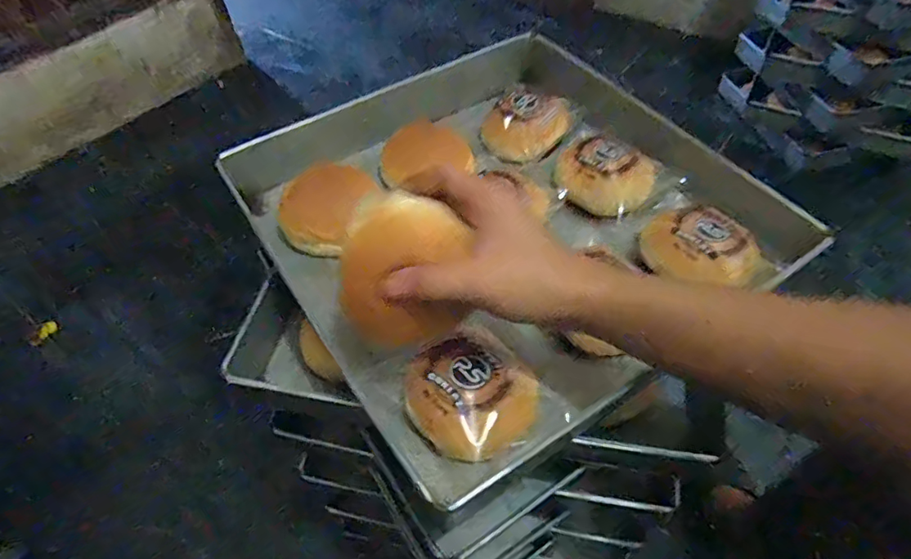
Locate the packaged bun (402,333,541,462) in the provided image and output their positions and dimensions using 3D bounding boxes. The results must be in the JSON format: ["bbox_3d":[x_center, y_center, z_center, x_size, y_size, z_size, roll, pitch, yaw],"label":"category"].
[{"bbox_3d":[0.009,0.088,0.397,0.089,0.052,0.082,-2,51,2],"label":"packaged bun"}]

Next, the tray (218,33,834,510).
[{"bbox_3d":[0.053,-0.060,0.525,0.420,0.067,0.395,-27,55,-17],"label":"tray"}]

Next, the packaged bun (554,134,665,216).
[{"bbox_3d":[0.153,-0.111,0.547,0.097,0.038,0.085,24,57,21],"label":"packaged bun"}]

